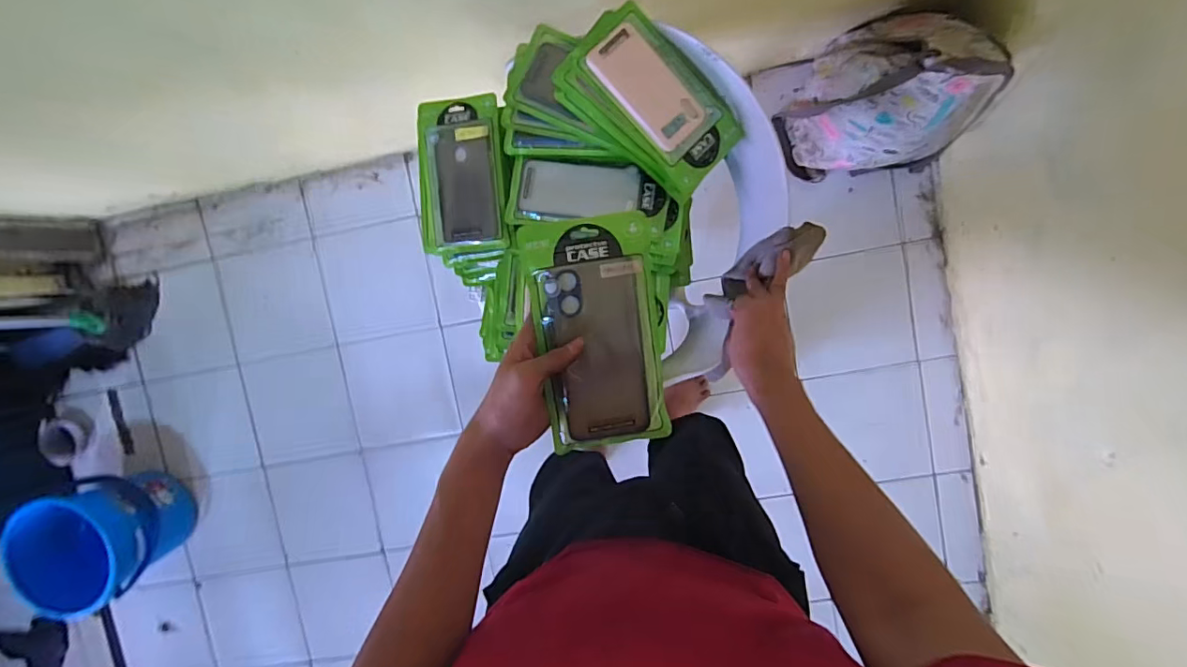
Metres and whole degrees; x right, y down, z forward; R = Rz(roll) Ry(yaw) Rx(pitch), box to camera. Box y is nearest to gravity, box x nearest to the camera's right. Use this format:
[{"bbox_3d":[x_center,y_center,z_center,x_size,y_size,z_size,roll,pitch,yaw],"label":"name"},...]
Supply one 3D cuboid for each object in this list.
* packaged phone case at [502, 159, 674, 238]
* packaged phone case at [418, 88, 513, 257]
[{"bbox_3d":[-0.008,-0.185,0.701,0.210,0.020,0.089,6,96,4],"label":"packaged phone case"},{"bbox_3d":[-0.185,-0.220,0.728,0.125,0.024,0.213,-5,89,7],"label":"packaged phone case"}]

